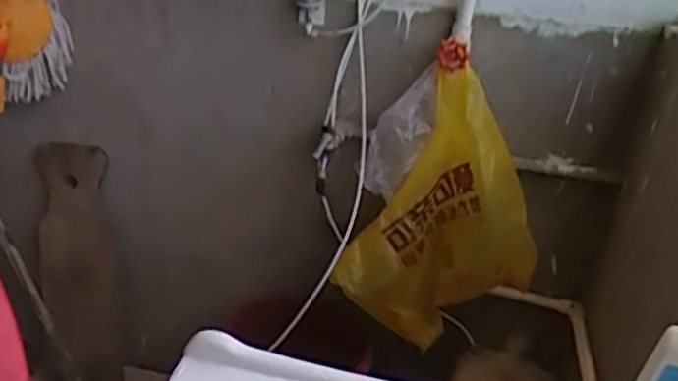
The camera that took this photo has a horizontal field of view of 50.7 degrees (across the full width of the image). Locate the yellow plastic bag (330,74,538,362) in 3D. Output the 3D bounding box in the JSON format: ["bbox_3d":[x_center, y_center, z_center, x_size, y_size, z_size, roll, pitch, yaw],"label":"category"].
[{"bbox_3d":[0.207,0.042,1.416,0.358,0.503,0.179,-8,29,-25],"label":"yellow plastic bag"}]

